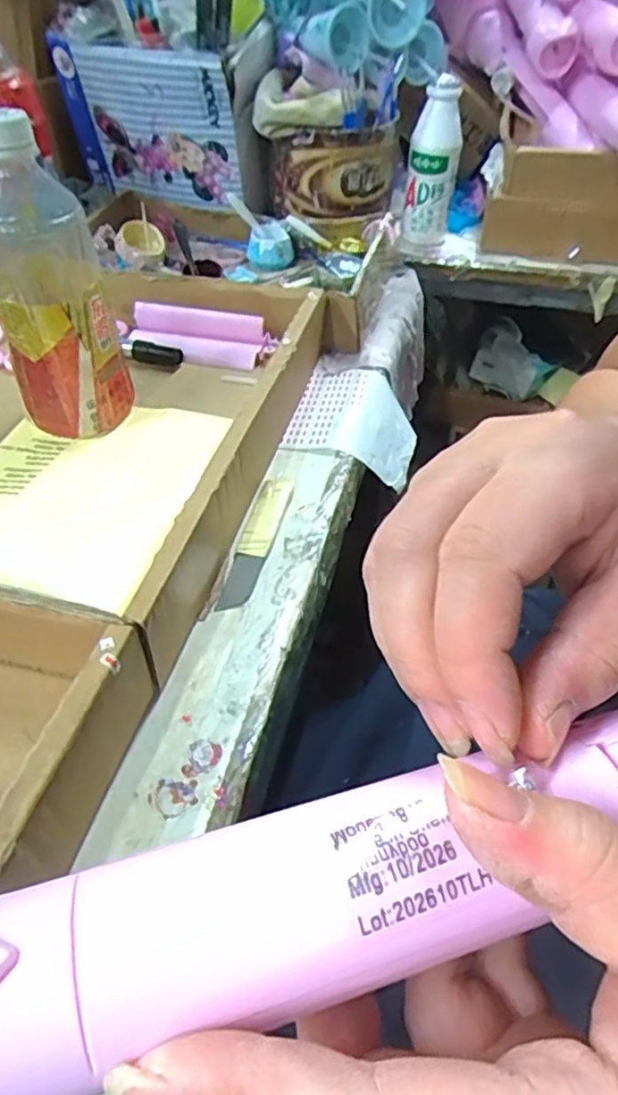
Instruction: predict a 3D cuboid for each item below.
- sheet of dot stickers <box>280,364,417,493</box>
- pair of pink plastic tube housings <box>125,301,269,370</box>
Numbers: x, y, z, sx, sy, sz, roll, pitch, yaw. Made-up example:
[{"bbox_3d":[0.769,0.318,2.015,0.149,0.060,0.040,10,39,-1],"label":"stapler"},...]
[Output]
[{"bbox_3d":[0.038,-0.100,0.488,0.095,0.017,0.107,18,51,-3],"label":"sheet of dot stickers"},{"bbox_3d":[-0.094,-0.176,0.526,0.110,0.033,0.033,7,47,5],"label":"pair of pink plastic tube housings"}]

